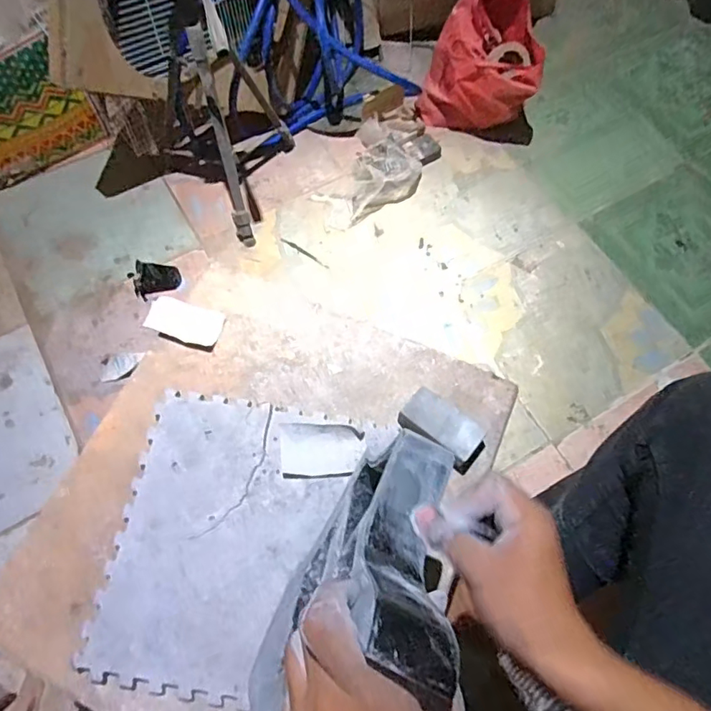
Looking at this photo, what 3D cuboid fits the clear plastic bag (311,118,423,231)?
[{"bbox_3d":[0.018,-0.444,1.271,0.266,0.103,0.185,-33,73,-13],"label":"clear plastic bag"}]

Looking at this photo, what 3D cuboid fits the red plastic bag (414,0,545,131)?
[{"bbox_3d":[0.315,-0.698,1.292,0.266,0.280,0.173,24,70,8],"label":"red plastic bag"}]

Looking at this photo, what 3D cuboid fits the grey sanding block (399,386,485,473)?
[{"bbox_3d":[0.103,0.086,0.622,0.100,0.041,0.050,36,70,13],"label":"grey sanding block"}]

